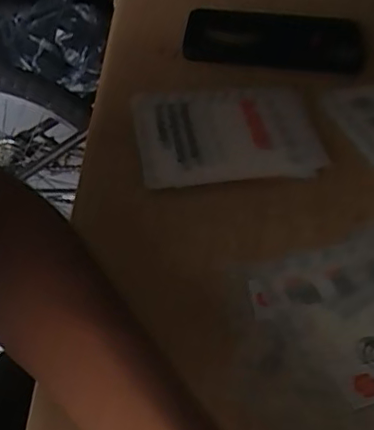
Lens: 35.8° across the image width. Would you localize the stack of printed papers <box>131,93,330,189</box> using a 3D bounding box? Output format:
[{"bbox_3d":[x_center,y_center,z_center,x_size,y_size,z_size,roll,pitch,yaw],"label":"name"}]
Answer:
[{"bbox_3d":[0.028,-0.061,0.410,0.126,0.015,0.090,-5,53,-6],"label":"stack of printed papers"}]

